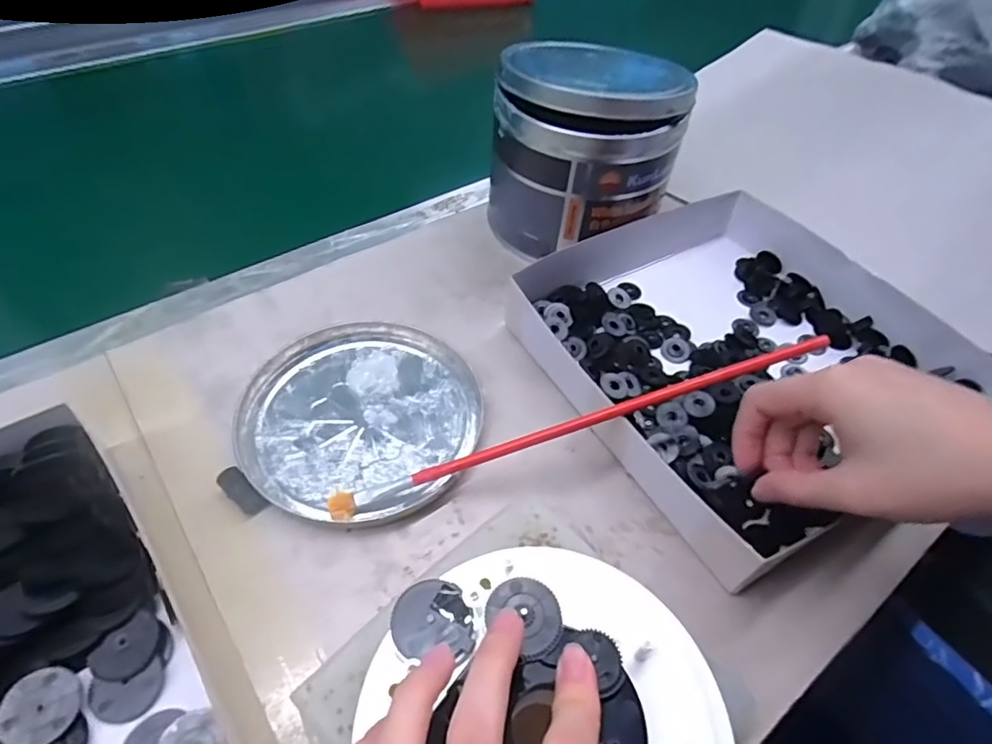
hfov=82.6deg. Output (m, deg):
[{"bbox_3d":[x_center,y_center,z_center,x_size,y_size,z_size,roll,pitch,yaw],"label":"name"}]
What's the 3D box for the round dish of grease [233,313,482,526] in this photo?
[{"bbox_3d":[-0.074,0.022,0.315,0.124,0.007,0.129,2,51,-3],"label":"round dish of grease"}]

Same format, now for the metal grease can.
[{"bbox_3d":[0.059,-0.153,0.396,0.121,0.120,0.114,6,51,0],"label":"metal grease can"}]

